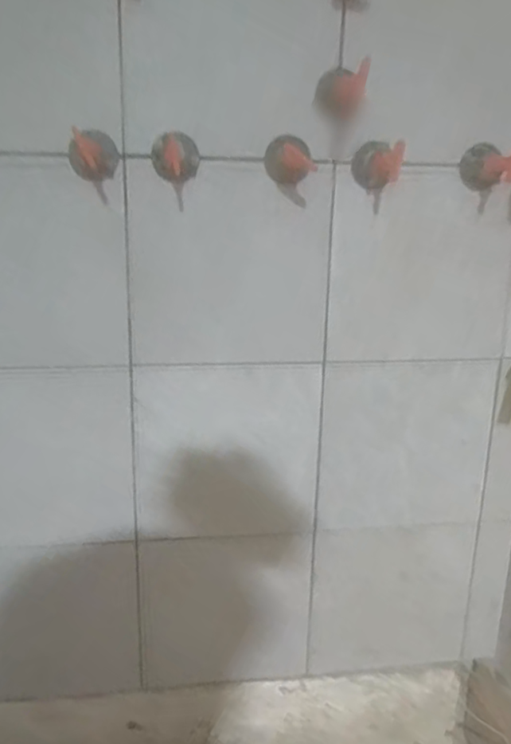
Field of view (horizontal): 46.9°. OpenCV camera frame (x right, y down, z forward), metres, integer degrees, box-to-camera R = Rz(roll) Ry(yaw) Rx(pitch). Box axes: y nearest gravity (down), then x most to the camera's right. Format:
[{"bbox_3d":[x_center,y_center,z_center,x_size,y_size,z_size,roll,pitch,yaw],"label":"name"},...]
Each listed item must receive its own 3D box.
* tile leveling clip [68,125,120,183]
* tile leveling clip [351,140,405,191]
[{"bbox_3d":[-0.105,-0.140,0.380,0.032,0.031,0.040,-2,16,-13],"label":"tile leveling clip"},{"bbox_3d":[0.083,-0.143,0.406,0.028,0.031,0.042,2,16,2],"label":"tile leveling clip"}]

